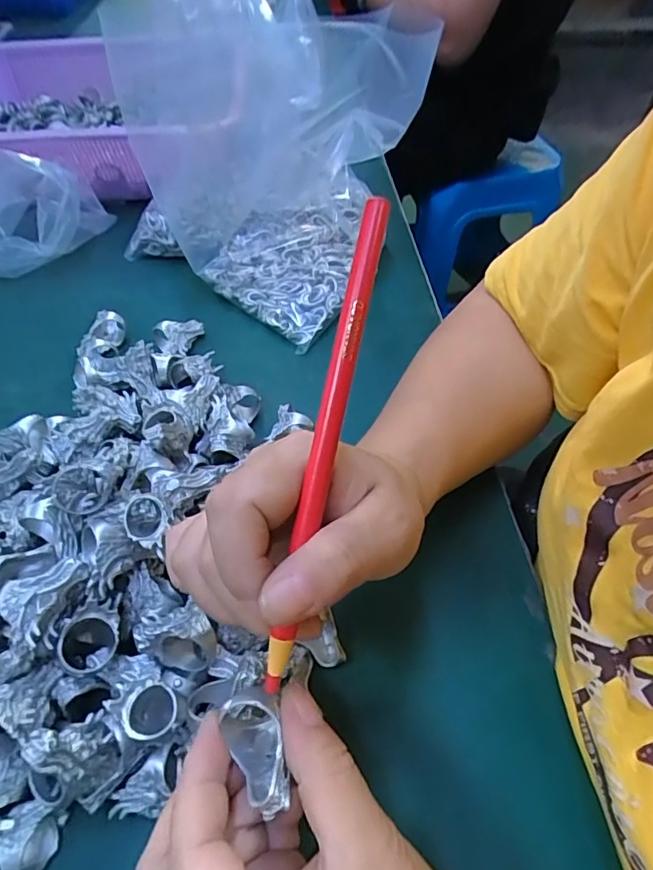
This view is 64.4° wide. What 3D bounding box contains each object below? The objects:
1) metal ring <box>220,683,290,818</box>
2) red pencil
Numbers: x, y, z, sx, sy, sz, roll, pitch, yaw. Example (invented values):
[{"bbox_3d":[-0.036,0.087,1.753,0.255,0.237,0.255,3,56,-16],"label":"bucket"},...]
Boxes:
[{"bbox_3d":[-0.023,0.108,0.179,0.020,0.022,0.035,-17,56,-11],"label":"metal ring"},{"bbox_3d":[0.000,0.002,0.177,0.009,0.007,0.167,12,88,10],"label":"red pencil"}]

